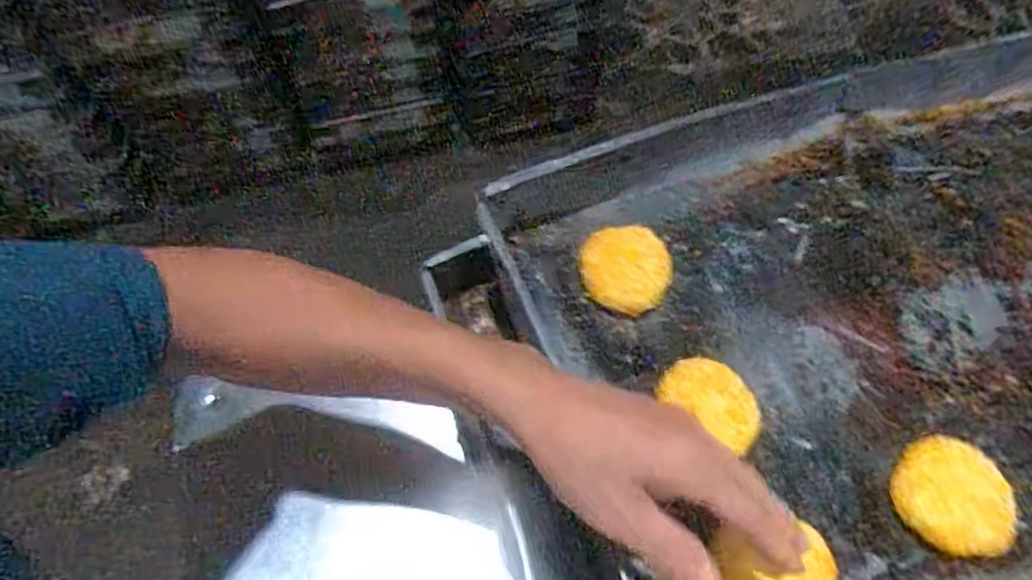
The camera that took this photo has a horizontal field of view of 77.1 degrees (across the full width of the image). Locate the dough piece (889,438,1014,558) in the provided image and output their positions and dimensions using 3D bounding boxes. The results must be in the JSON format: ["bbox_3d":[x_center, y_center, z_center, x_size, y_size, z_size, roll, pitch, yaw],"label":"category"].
[{"bbox_3d":[0.268,0.128,0.399,0.064,0.029,0.062,0,59,0],"label":"dough piece"}]

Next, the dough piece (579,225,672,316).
[{"bbox_3d":[0.080,-0.014,0.473,0.062,0.030,0.068,0,59,0],"label":"dough piece"}]

